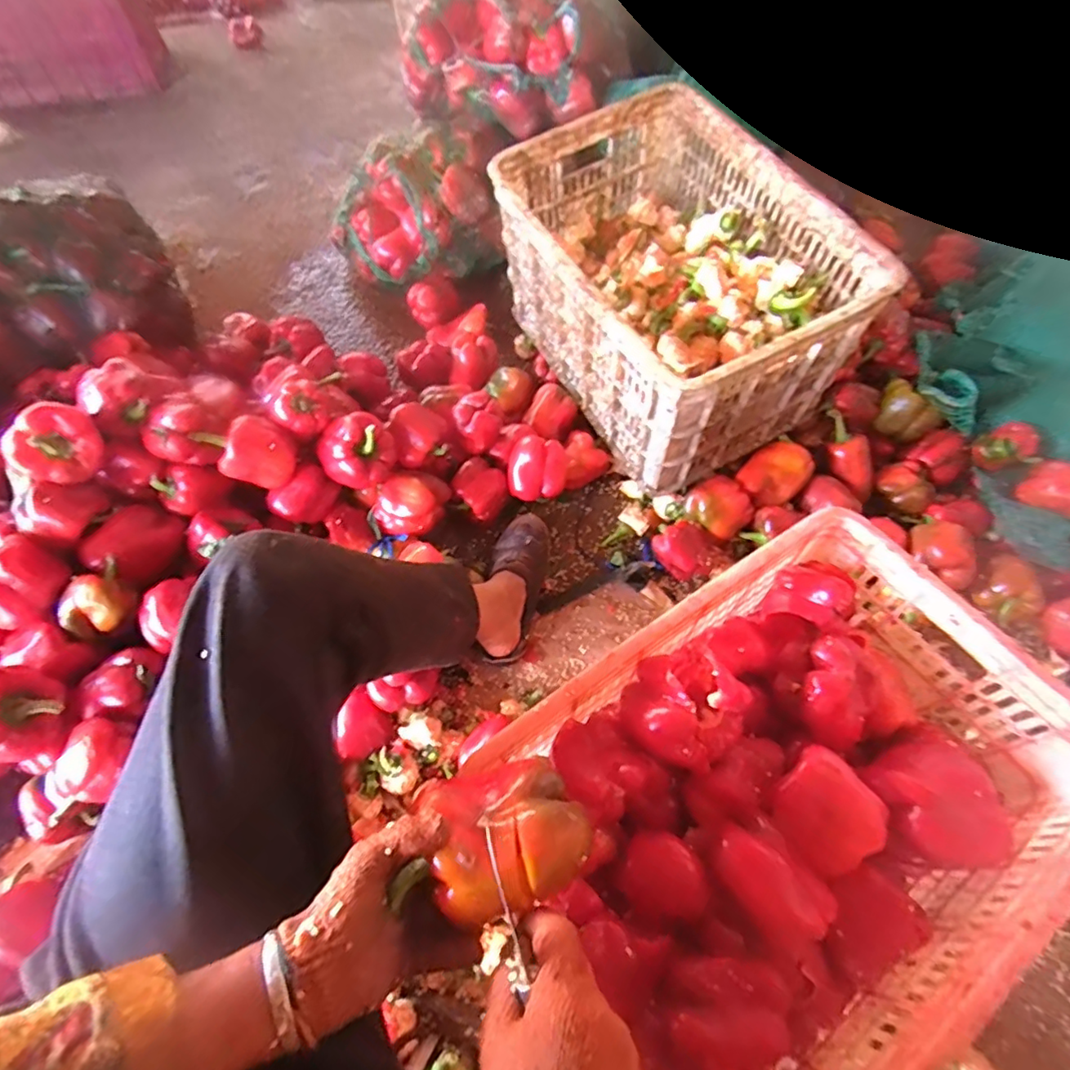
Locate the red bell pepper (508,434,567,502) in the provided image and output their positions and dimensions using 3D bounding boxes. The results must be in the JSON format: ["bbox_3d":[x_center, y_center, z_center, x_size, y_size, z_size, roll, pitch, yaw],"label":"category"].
[{"bbox_3d":[0.003,-0.109,0.916,0.093,0.064,0.103,1,97,-9],"label":"red bell pepper"}]

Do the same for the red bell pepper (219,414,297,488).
[{"bbox_3d":[-0.380,-0.112,0.767,0.084,0.076,0.090,0,58,0],"label":"red bell pepper"}]

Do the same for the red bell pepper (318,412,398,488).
[{"bbox_3d":[-0.257,-0.124,0.811,0.102,0.084,0.091,-37,66,-21],"label":"red bell pepper"}]

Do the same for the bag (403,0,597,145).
[{"bbox_3d":[-0.071,-0.943,1.130,0.393,0.201,0.135,23,61,13],"label":"bag"}]

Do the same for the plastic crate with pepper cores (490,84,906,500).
[{"bbox_3d":[0.196,-0.374,0.882,0.348,0.317,0.514,-25,62,-15],"label":"plastic crate with pepper cores"}]

